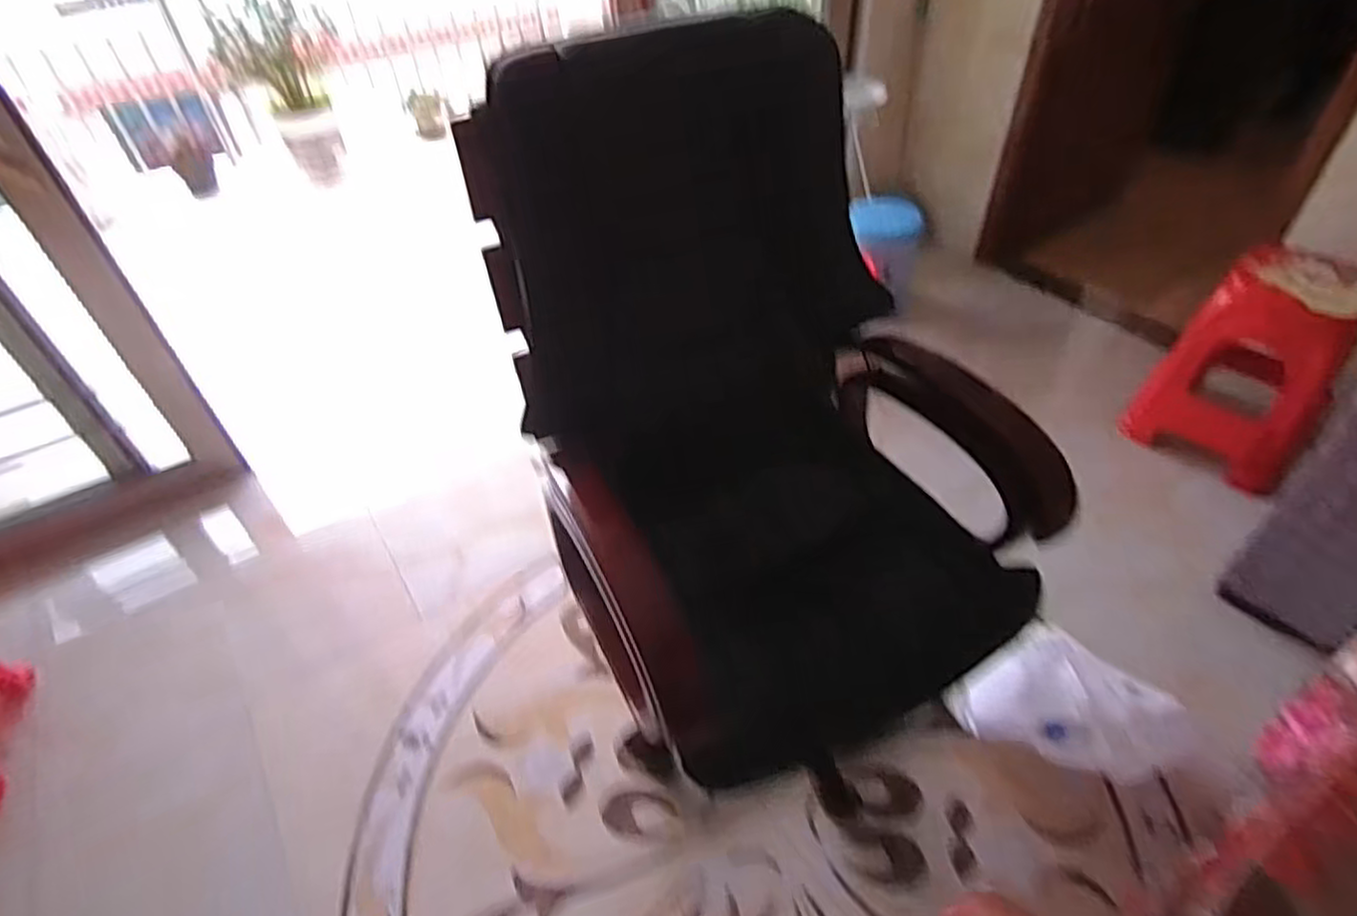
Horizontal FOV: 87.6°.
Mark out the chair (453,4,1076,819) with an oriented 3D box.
[{"bbox_3d":[0.136,-0.019,1.189,0.678,1.099,0.628,-16,44,-15],"label":"chair"}]

